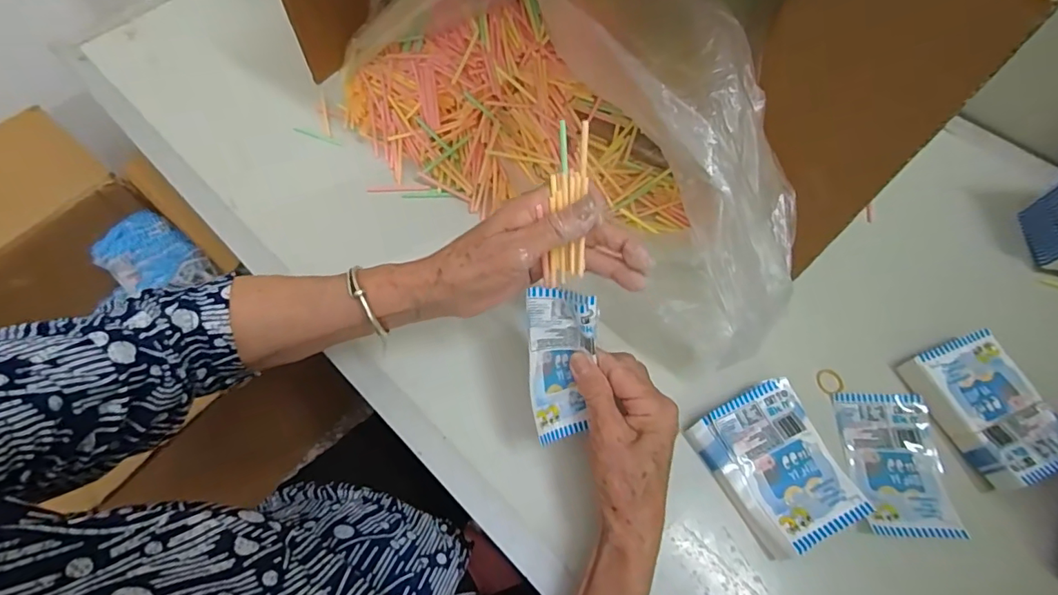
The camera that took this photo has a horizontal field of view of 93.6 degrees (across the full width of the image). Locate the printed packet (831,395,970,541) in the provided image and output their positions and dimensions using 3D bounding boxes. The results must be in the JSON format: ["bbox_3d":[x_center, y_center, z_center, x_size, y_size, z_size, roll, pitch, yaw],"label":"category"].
[{"bbox_3d":[0.278,0.123,0.374,0.068,0.017,0.101,2,65,2],"label":"printed packet"}]

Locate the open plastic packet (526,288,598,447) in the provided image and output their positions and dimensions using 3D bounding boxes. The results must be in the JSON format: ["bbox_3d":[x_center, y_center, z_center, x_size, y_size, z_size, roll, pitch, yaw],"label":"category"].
[{"bbox_3d":[0.023,0.045,0.340,0.044,0.034,0.101,0,101,1],"label":"open plastic packet"}]

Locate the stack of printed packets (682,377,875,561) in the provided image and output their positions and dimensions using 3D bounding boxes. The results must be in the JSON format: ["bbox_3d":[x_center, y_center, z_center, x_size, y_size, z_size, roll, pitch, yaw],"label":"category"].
[{"bbox_3d":[0.181,0.124,0.367,0.083,0.028,0.105,-25,68,-10],"label":"stack of printed packets"}]

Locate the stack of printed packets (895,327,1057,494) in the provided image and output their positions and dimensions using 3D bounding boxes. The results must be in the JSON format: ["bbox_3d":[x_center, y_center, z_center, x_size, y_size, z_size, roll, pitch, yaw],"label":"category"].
[{"bbox_3d":[0.352,0.084,0.382,0.073,0.031,0.104,-21,67,-9],"label":"stack of printed packets"}]

